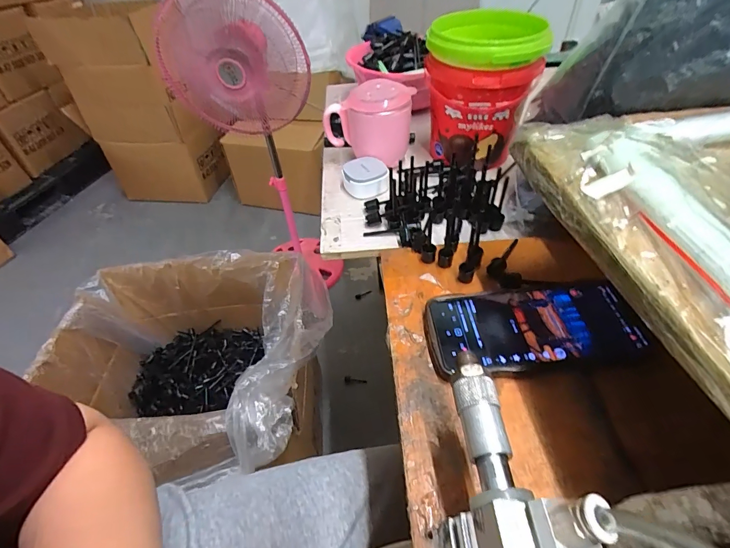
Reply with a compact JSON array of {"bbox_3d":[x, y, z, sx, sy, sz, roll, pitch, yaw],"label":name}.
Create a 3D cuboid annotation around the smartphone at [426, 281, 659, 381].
[{"bbox_3d":[0.136,0.042,0.313,0.166,0.009,0.079,-5,46,0],"label":"smartphone"}]

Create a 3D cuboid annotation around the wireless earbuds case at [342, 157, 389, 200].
[{"bbox_3d":[-0.001,-0.123,0.483,0.053,0.029,0.051,-13,46,-8],"label":"wireless earbuds case"}]

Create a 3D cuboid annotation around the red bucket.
[{"bbox_3d":[0.141,-0.226,0.476,0.129,0.140,0.117,7,47,12],"label":"red bucket"}]

